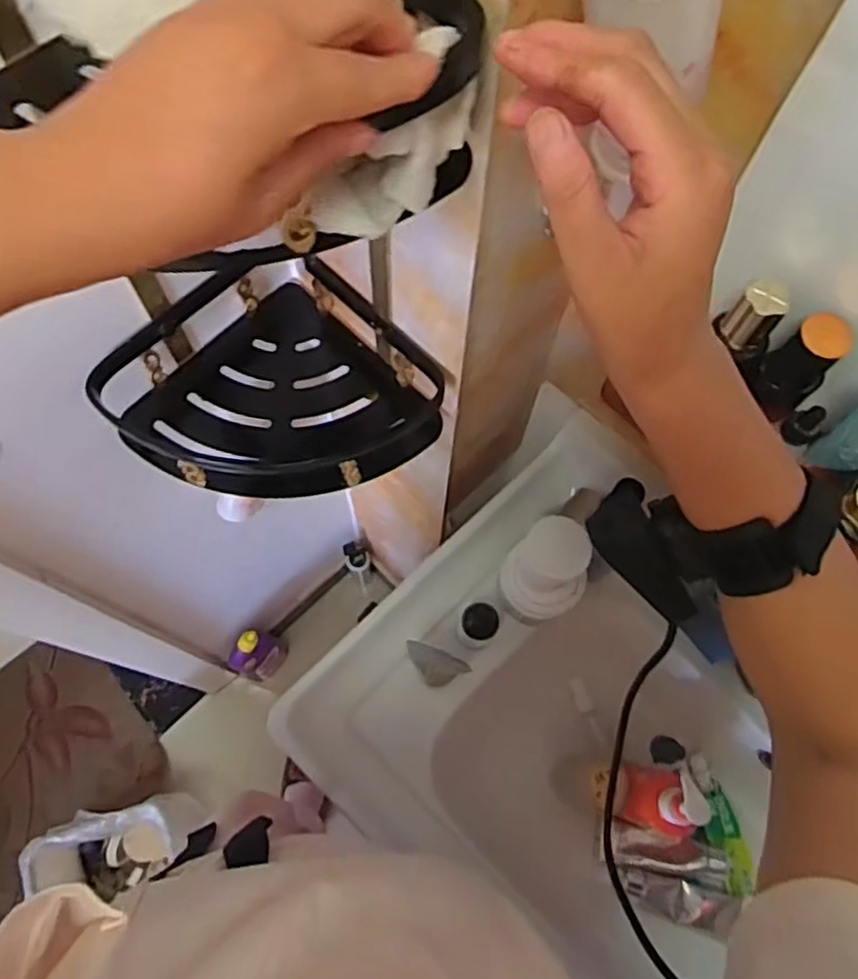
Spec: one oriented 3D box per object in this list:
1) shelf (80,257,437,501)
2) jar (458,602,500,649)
[{"bbox_3d":[-0.137,-0.076,0.631,0.223,0.106,0.224,-41,76,-14],"label":"shelf"},{"bbox_3d":[0.054,0.142,0.749,0.041,0.084,0.038,0,70,-1],"label":"jar"}]

